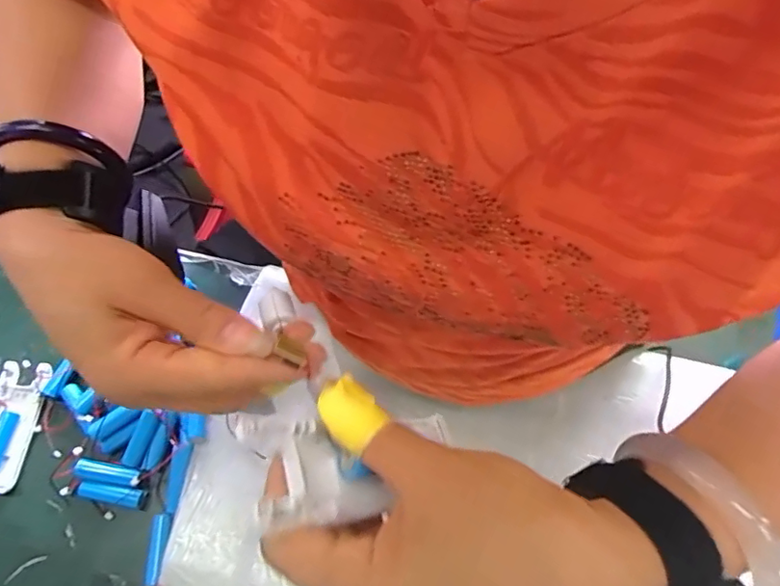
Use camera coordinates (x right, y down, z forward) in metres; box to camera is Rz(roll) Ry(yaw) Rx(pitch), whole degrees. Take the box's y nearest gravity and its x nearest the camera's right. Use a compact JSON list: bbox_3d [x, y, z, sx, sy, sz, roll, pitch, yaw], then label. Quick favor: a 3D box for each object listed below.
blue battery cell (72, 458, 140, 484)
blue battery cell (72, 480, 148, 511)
[{"bbox_3d":[-0.221,0.139,0.425,0.048,0.014,0.014,8,65,4],"label":"blue battery cell"},{"bbox_3d":[-0.221,0.156,0.428,0.056,0.019,0.015,11,65,5],"label":"blue battery cell"}]

